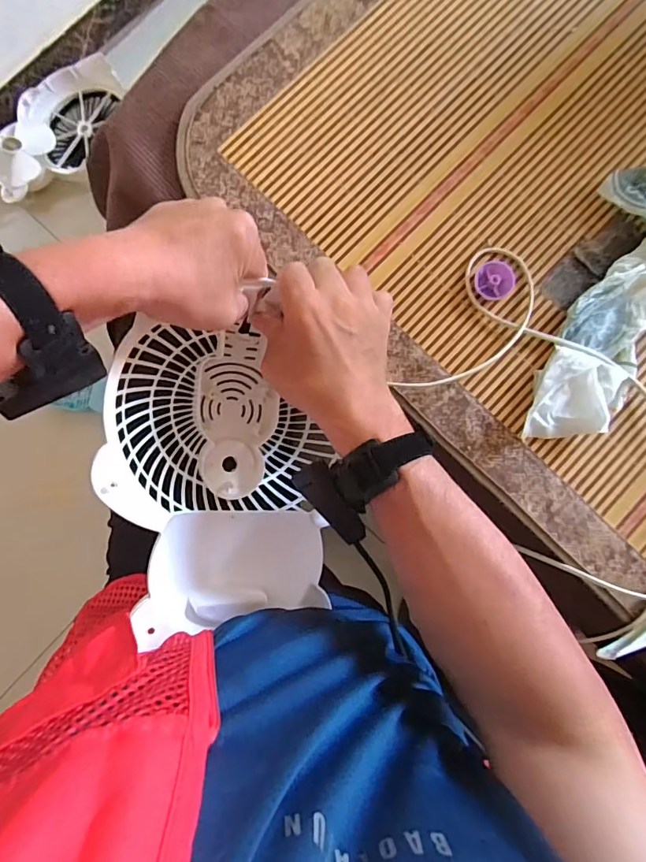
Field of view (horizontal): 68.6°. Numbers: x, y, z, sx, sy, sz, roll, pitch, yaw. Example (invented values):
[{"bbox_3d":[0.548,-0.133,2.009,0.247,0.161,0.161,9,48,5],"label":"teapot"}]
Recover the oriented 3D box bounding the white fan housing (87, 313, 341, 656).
[{"bbox_3d":[-0.080,0.033,0.427,0.226,0.105,0.274,-5,81,-31],"label":"white fan housing"}]

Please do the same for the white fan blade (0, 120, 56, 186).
[{"bbox_3d":[-0.585,-0.531,0.909,0.146,0.035,0.137,-31,84,-5],"label":"white fan blade"}]

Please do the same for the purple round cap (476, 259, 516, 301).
[{"bbox_3d":[0.157,-0.140,0.433,0.035,0.016,0.035,0,84,-2],"label":"purple round cap"}]

